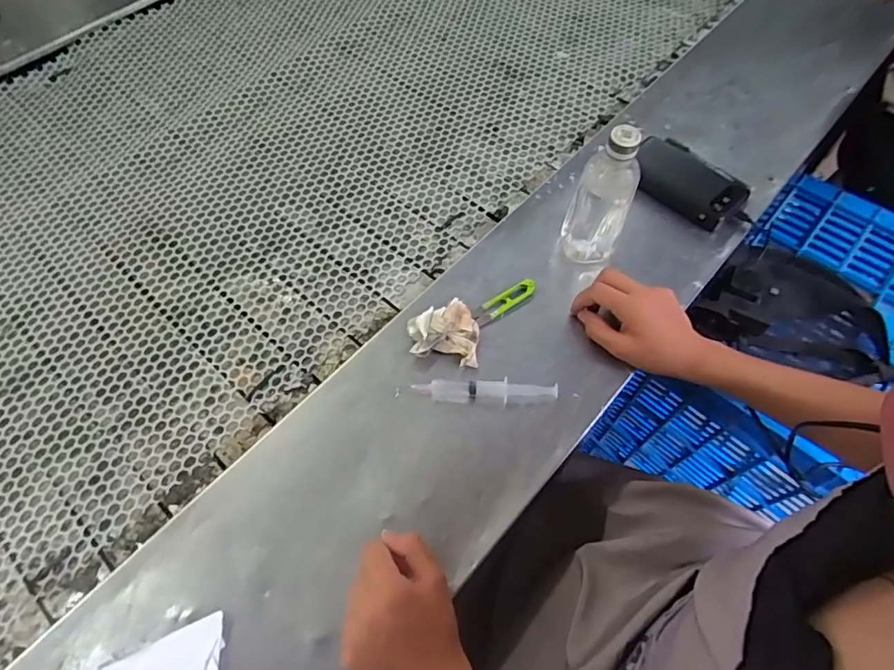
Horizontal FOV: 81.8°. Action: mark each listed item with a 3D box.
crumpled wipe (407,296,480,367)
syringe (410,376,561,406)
[{"bbox_3d":[-0.004,-0.005,0.576,0.078,0.030,0.070,4,60,4],"label":"crumpled wipe"},{"bbox_3d":[0.042,0.059,0.553,0.151,0.019,0.023,1,60,2],"label":"syringe"}]

